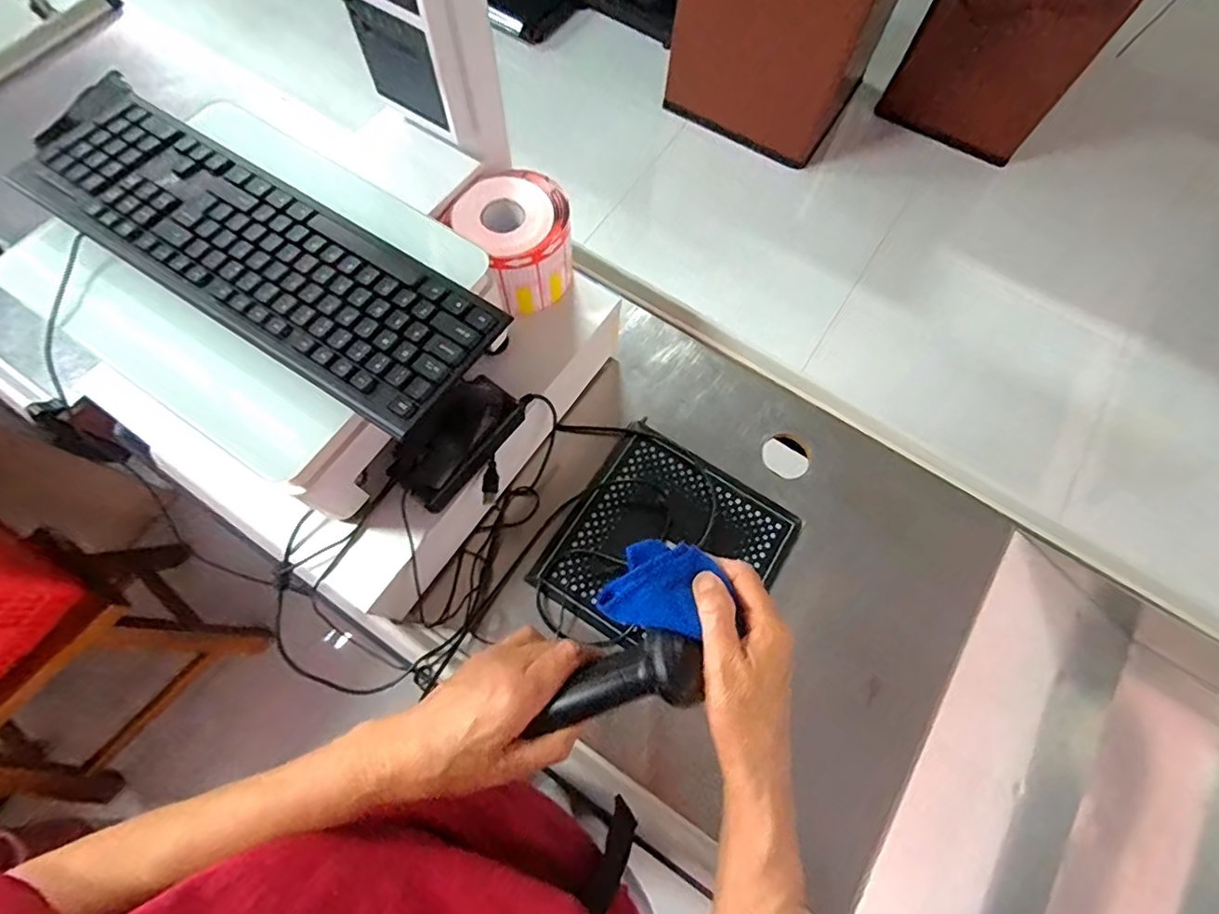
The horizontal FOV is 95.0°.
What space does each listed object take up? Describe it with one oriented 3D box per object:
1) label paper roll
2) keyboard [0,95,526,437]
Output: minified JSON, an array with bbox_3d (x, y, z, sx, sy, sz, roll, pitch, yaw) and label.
[{"bbox_3d":[-0.097,-0.230,0.601,0.104,0.100,0.111,1,70,-2],"label":"label paper roll"},{"bbox_3d":[-0.294,-0.174,0.463,0.419,0.018,0.135,33,73,10],"label":"keyboard"}]

